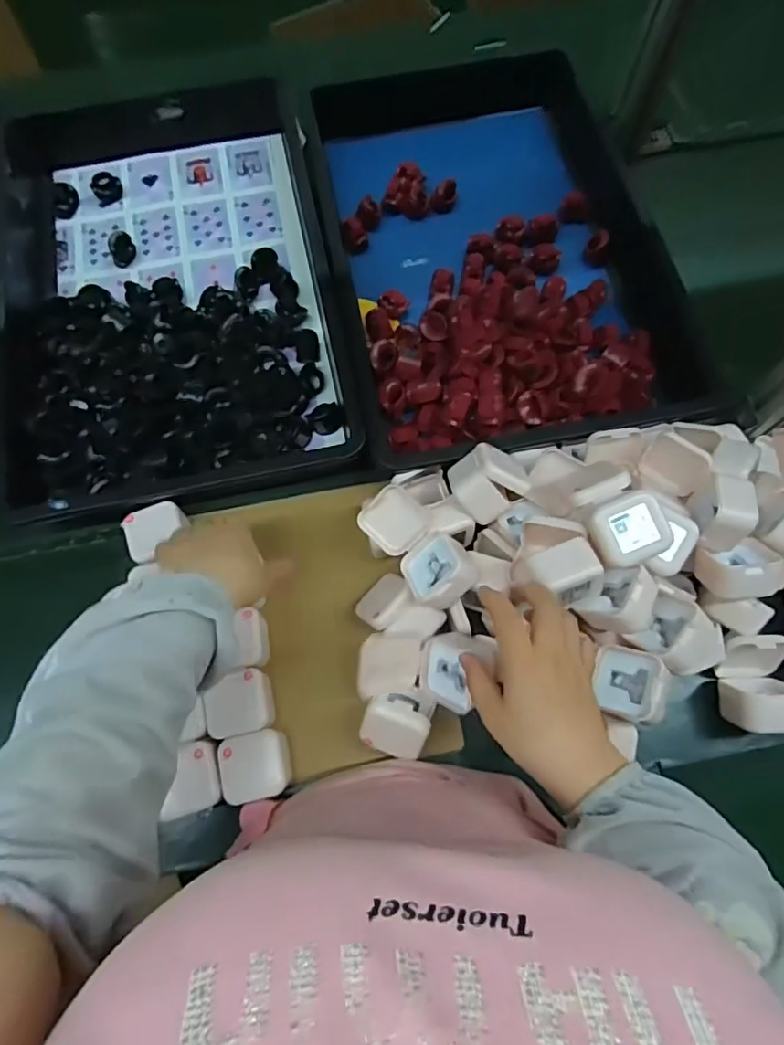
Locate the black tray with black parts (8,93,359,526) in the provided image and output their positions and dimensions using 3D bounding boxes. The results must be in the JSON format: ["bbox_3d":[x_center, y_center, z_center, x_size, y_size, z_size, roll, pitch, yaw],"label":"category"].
[{"bbox_3d":[-0.255,-0.277,0.659,0.349,0.071,0.537,-12,72,-3],"label":"black tray with black parts"}]

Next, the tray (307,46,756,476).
[{"bbox_3d":[0.129,-0.335,0.683,0.398,0.087,0.565,-12,72,-3],"label":"tray"}]

